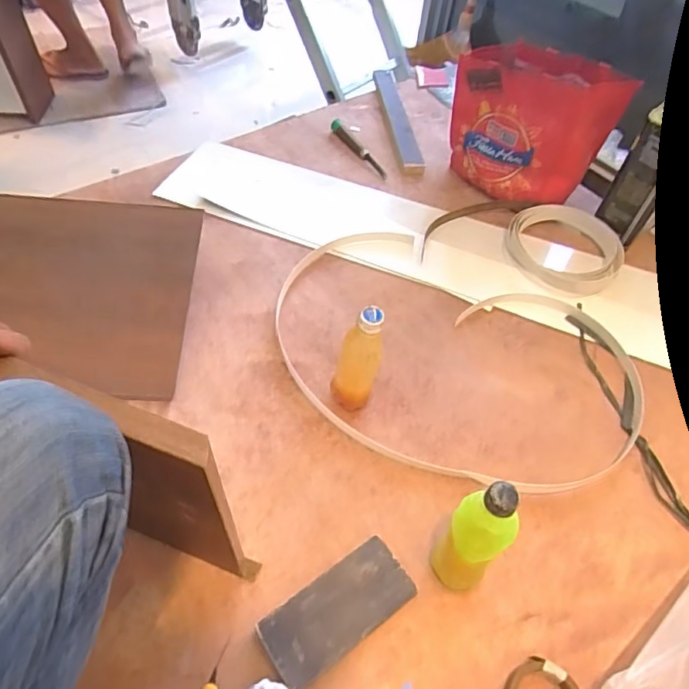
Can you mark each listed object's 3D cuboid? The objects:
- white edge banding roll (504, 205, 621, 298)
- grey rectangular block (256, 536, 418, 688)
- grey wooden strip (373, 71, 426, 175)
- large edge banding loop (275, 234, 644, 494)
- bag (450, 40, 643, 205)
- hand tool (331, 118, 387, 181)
[{"bbox_3d":[0.402,-0.180,0.985,0.201,0.036,0.209,13,53,6],"label":"white edge banding roll"},{"bbox_3d":[-0.007,0.303,0.607,0.171,0.027,0.078,-28,59,-22],"label":"grey rectangular block"},{"bbox_3d":[0.121,-0.524,1.222,0.046,0.022,0.400,-4,53,-6],"label":"grey wooden strip"},{"bbox_3d":[0.158,0.009,0.833,0.580,0.025,0.407,27,56,16],"label":"large edge banding loop"},{"bbox_3d":[0.353,-0.415,1.021,0.286,0.248,0.151,26,55,14],"label":"bag"},{"bbox_3d":[0.030,-0.425,1.148,0.028,0.022,0.200,-24,58,-20],"label":"hand tool"}]

